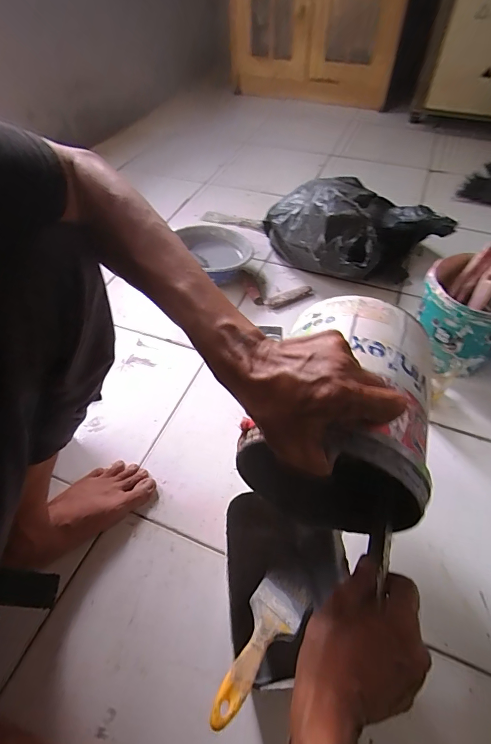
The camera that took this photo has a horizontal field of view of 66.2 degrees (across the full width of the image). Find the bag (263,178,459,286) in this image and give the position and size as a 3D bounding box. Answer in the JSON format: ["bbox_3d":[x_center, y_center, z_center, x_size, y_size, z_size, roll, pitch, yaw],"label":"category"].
[{"bbox_3d":[0.247,-0.345,0.864,0.301,0.178,0.325,-34,60,-23],"label":"bag"}]

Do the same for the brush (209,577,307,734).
[{"bbox_3d":[0.016,0.284,0.397,0.058,0.010,0.179,26,20,20],"label":"brush"}]

